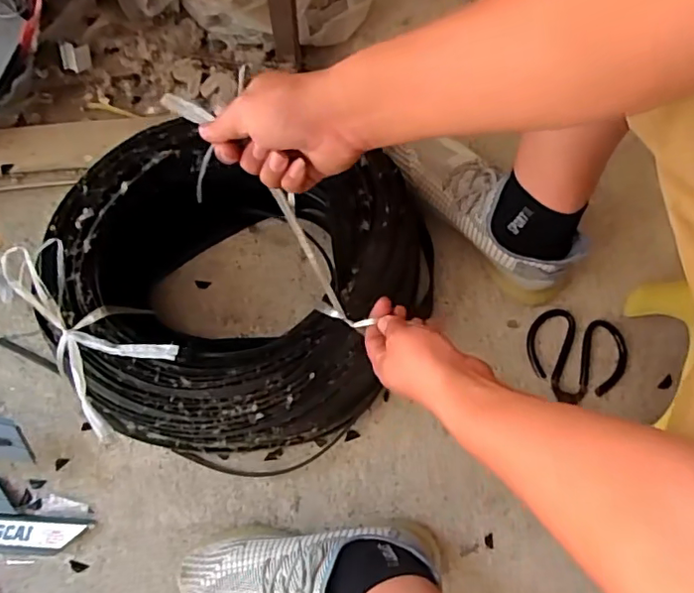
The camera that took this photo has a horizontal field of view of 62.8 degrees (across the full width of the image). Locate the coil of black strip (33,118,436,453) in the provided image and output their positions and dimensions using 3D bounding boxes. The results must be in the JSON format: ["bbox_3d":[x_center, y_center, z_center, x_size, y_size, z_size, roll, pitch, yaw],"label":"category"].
[{"bbox_3d":[-0.113,-0.011,0.654,0.410,0.150,0.356,0,76,-1],"label":"coil of black strip"}]

